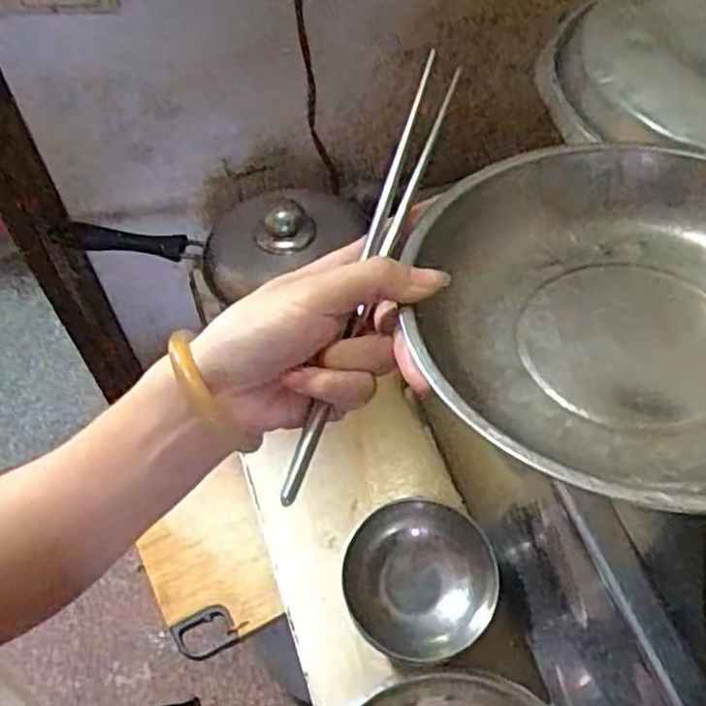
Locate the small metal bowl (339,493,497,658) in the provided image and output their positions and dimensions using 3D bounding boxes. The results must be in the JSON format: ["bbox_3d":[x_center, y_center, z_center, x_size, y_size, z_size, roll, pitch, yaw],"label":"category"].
[{"bbox_3d":[0.051,0.171,0.556,0.110,0.044,0.108,-1,55,1],"label":"small metal bowl"}]

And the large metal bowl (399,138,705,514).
[{"bbox_3d":[0.118,-0.018,0.318,0.184,0.056,0.199,-1,55,1],"label":"large metal bowl"}]

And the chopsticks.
[{"bbox_3d":[0.008,-0.038,0.334,0.017,0.014,0.227,17,76,13],"label":"chopsticks"}]

